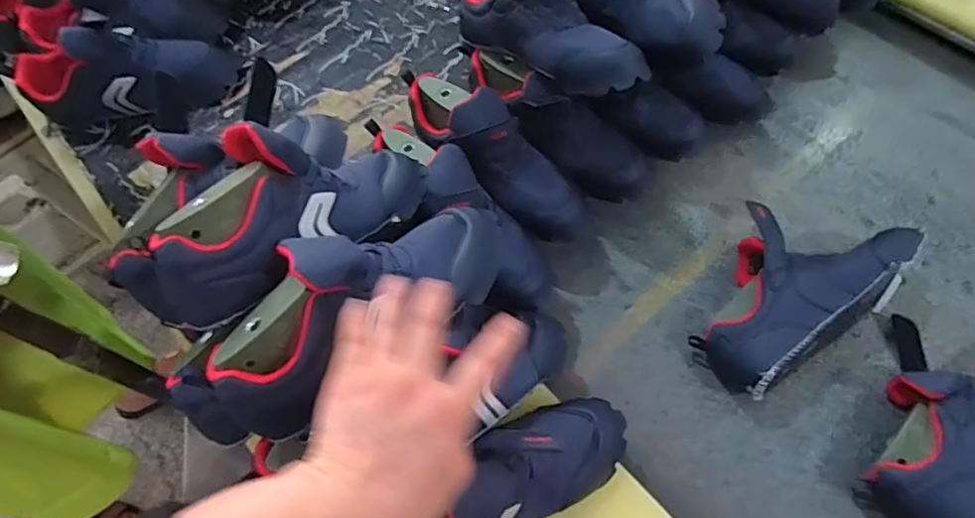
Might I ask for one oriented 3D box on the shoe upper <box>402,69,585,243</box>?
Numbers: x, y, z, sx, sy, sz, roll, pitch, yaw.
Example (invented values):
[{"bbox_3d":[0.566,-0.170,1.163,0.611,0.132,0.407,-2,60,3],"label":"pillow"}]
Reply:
[{"bbox_3d":[0.004,-0.128,0.669,0.280,0.101,0.082,45,73,4],"label":"shoe upper"}]

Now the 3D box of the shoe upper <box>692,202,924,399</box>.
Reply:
[{"bbox_3d":[0.331,0.025,0.655,0.249,0.084,0.168,-34,66,-14],"label":"shoe upper"}]

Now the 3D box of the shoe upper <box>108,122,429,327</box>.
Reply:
[{"bbox_3d":[-0.171,-0.043,0.509,0.266,0.123,0.108,-31,67,-30],"label":"shoe upper"}]

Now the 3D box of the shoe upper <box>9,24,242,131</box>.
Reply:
[{"bbox_3d":[-0.458,-0.235,0.765,0.247,0.115,0.087,-9,64,-17],"label":"shoe upper"}]

